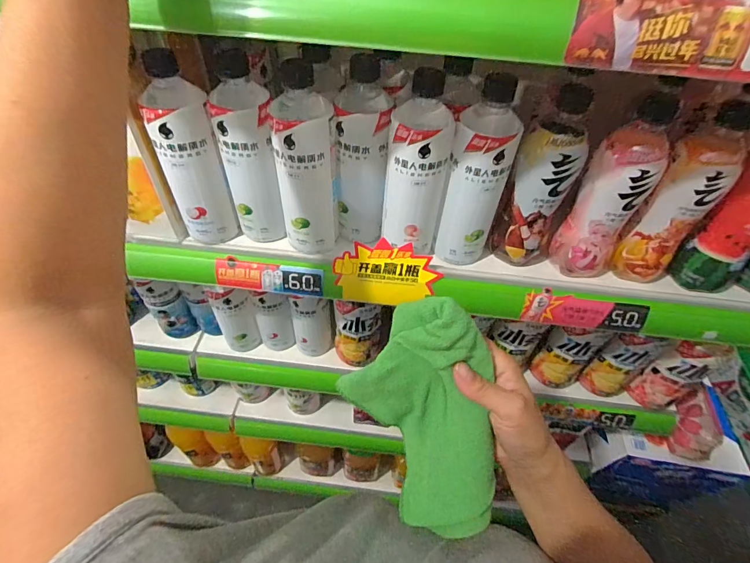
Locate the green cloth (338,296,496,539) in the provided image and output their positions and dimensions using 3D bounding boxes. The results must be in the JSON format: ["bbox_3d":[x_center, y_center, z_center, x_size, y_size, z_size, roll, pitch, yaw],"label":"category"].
[{"bbox_3d":[0.048,0.105,0.300,0.088,0.152,0.139,-26,57,-23],"label":"green cloth"}]

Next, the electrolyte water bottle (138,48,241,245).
[{"bbox_3d":[-0.203,-0.128,0.442,0.066,0.186,0.062,-32,59,-26],"label":"electrolyte water bottle"}]

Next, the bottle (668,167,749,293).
[{"bbox_3d":[0.399,-0.069,0.411,0.059,0.189,0.061,-23,55,-21],"label":"bottle"}]

